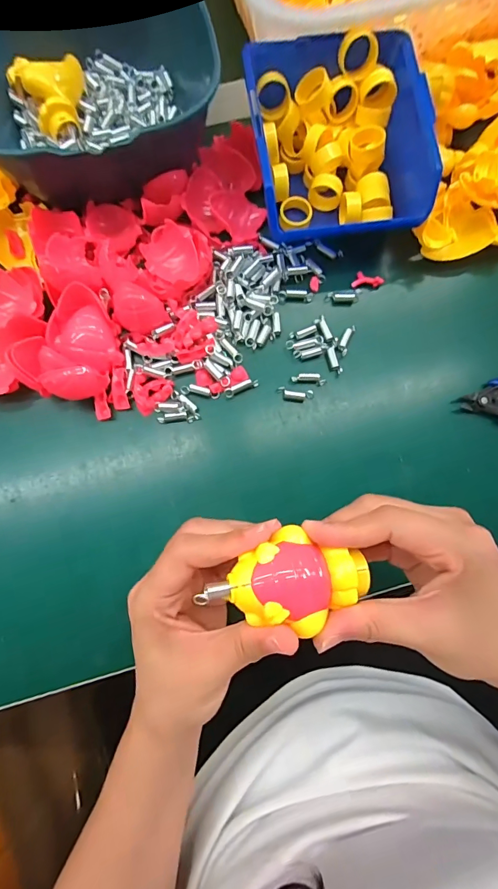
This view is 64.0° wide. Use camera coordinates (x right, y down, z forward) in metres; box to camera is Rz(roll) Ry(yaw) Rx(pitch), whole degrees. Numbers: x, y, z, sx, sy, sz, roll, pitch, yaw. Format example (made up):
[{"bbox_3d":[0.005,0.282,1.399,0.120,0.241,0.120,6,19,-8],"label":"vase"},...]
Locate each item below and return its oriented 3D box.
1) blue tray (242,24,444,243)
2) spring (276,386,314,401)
[{"bbox_3d":[0.062,-0.217,0.293,0.119,0.060,0.128,-5,79,-1],"label":"blue tray"},{"bbox_3d":[0.035,-0.037,0.298,0.027,0.007,0.010,7,79,1],"label":"spring"}]

